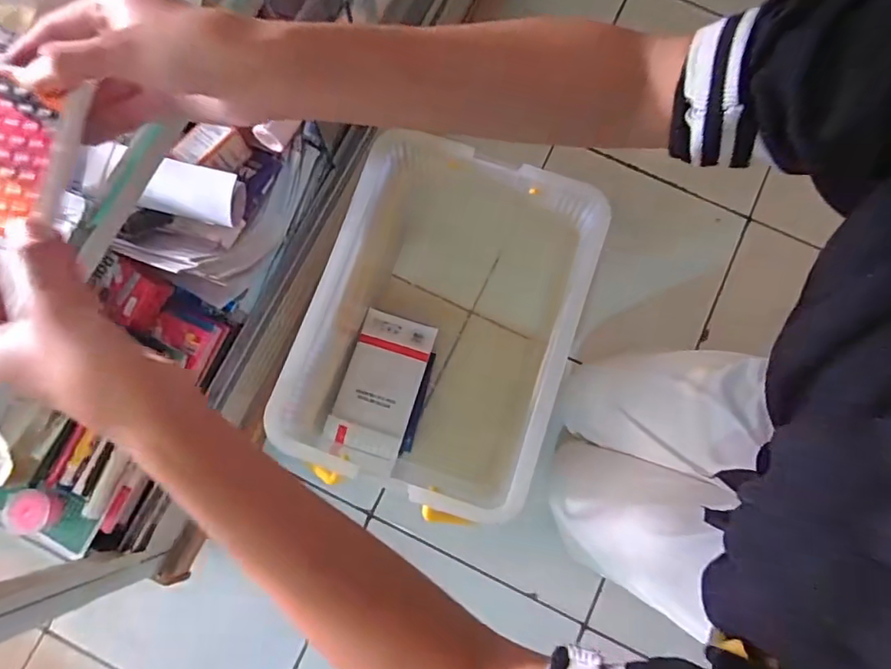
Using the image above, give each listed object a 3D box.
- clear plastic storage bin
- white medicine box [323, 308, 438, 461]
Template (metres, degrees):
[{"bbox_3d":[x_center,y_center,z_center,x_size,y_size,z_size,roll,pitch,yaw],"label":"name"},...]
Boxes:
[{"bbox_3d":[-0.004,0.000,0.649,0.266,0.217,0.347,17,79,3],"label":"clear plastic storage bin"},{"bbox_3d":[-0.078,0.059,0.684,0.090,0.018,0.171,17,79,3],"label":"white medicine box"}]

